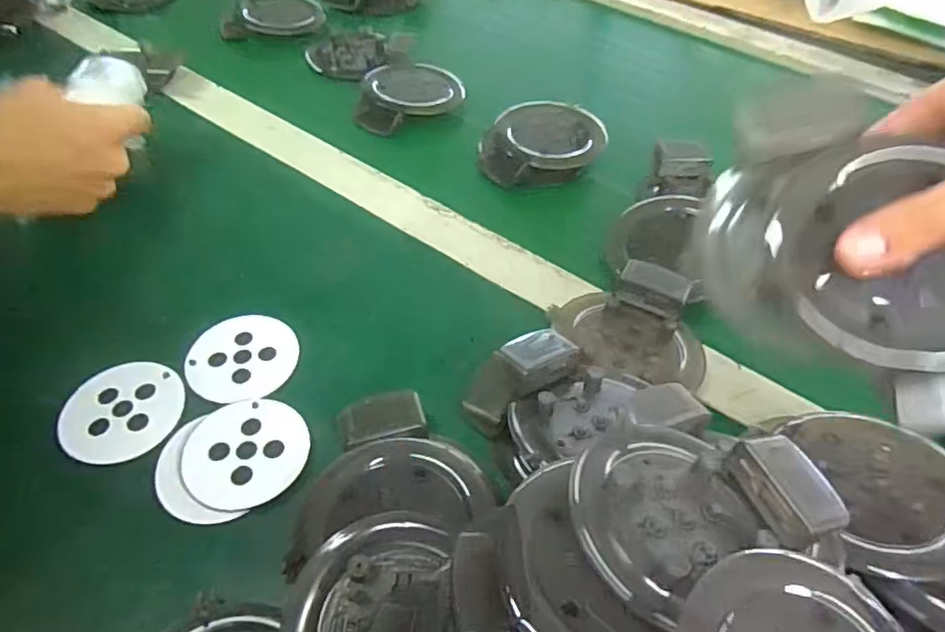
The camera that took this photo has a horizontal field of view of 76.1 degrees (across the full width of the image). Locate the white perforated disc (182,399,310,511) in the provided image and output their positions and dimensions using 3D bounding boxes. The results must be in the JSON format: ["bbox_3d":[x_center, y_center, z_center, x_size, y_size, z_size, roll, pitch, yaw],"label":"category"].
[{"bbox_3d":[-0.116,0.070,0.311,0.060,0.005,0.060,2,49,-2],"label":"white perforated disc"}]

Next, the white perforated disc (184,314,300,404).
[{"bbox_3d":[-0.133,0.023,0.351,0.059,0.004,0.063,2,49,-2],"label":"white perforated disc"}]

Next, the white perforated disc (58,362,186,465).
[{"bbox_3d":[-0.188,0.051,0.324,0.056,0.006,0.060,2,49,-2],"label":"white perforated disc"}]

